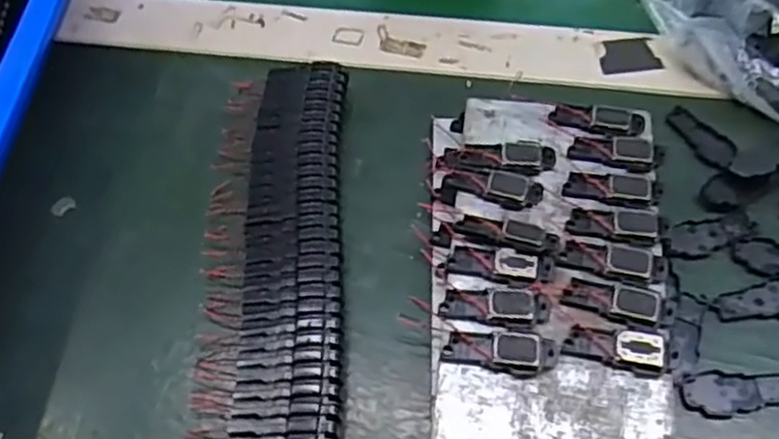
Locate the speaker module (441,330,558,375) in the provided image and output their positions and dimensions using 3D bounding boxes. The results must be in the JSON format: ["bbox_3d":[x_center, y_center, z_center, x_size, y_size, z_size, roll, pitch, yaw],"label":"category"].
[{"bbox_3d":[0.039,0.045,0.259,0.038,0.004,0.014,8,56,9],"label":"speaker module"}]

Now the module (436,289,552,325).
[{"bbox_3d":[0.038,0.030,0.267,0.038,0.004,0.013,5,56,7],"label":"module"}]

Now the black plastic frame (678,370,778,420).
[{"bbox_3d":[0.125,0.061,0.263,0.039,0.004,0.017,-5,55,0],"label":"black plastic frame"}]

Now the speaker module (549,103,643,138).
[{"bbox_3d":[0.090,-0.043,0.316,0.038,0.004,0.015,13,57,12],"label":"speaker module"}]

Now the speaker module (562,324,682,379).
[{"bbox_3d":[0.081,0.044,0.256,0.038,0.004,0.015,10,57,11],"label":"speaker module"}]

